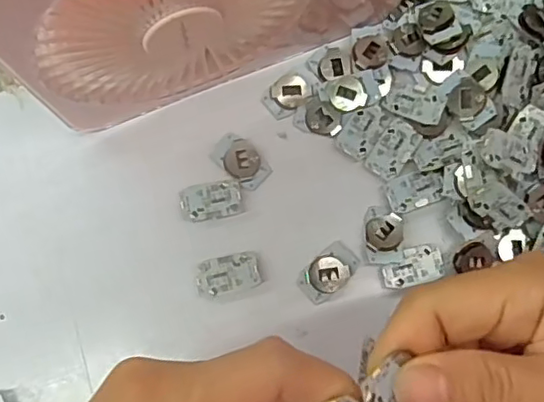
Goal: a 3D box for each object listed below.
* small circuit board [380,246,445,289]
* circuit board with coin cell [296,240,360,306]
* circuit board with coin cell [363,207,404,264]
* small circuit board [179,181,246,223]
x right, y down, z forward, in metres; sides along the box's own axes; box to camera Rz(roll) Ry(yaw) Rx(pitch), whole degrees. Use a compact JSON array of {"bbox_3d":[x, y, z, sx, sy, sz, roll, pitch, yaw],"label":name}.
[{"bbox_3d":[0.069,0.032,0.293,0.030,0.004,0.017,-16,78,-3],"label":"small circuit board"},{"bbox_3d":[0.028,0.035,0.294,0.031,0.004,0.018,-41,81,-8],"label":"circuit board with coin cell"},{"bbox_3d":[0.055,0.017,0.294,0.018,0.007,0.028,-1,78,0],"label":"circuit board with coin cell"},{"bbox_3d":[-0.030,0.000,0.298,0.030,0.004,0.019,-11,78,-2],"label":"small circuit board"}]

